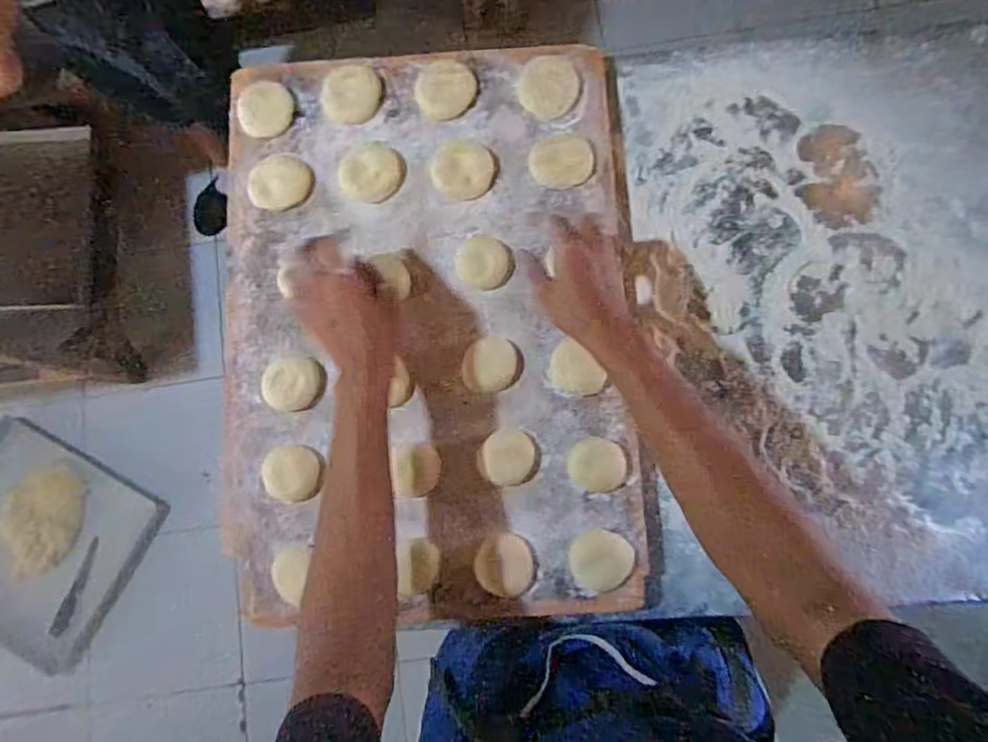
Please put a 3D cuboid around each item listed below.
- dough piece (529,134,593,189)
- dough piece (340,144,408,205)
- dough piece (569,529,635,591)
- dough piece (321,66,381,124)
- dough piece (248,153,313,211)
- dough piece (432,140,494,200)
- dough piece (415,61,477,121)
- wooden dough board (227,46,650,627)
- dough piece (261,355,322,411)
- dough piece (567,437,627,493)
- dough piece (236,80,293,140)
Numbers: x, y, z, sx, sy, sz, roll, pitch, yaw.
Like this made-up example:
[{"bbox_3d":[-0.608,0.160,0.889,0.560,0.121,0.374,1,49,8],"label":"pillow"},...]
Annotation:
[{"bbox_3d":[0.074,-0.230,0.620,0.067,0.008,0.060,0,81,3],"label":"dough piece"},{"bbox_3d":[-0.132,-0.215,0.617,0.070,0.015,0.063,9,82,4],"label":"dough piece"},{"bbox_3d":[0.104,0.183,0.552,0.059,0.018,0.056,0,81,3],"label":"dough piece"},{"bbox_3d":[-0.158,-0.308,0.632,0.062,0.010,0.063,0,81,3],"label":"dough piece"},{"bbox_3d":[-0.232,-0.205,0.620,0.068,0.015,0.057,-36,81,-3],"label":"dough piece"},{"bbox_3d":[-0.033,-0.219,0.612,0.064,0.011,0.062,0,81,3],"label":"dough piece"},{"bbox_3d":[-0.054,-0.312,0.629,0.065,0.009,0.061,0,81,3],"label":"dough piece"},{"bbox_3d":[-0.073,-0.056,0.596,0.413,0.031,0.591,-4,81,2],"label":"wooden dough board"},{"bbox_3d":[-0.208,0.013,0.588,0.062,0.022,0.053,-9,81,2],"label":"dough piece"},{"bbox_3d":[0.104,0.094,0.569,0.057,0.006,0.051,14,82,5],"label":"dough piece"},{"bbox_3d":[-0.253,-0.289,0.629,0.059,0.011,0.057,-10,81,1],"label":"dough piece"}]

